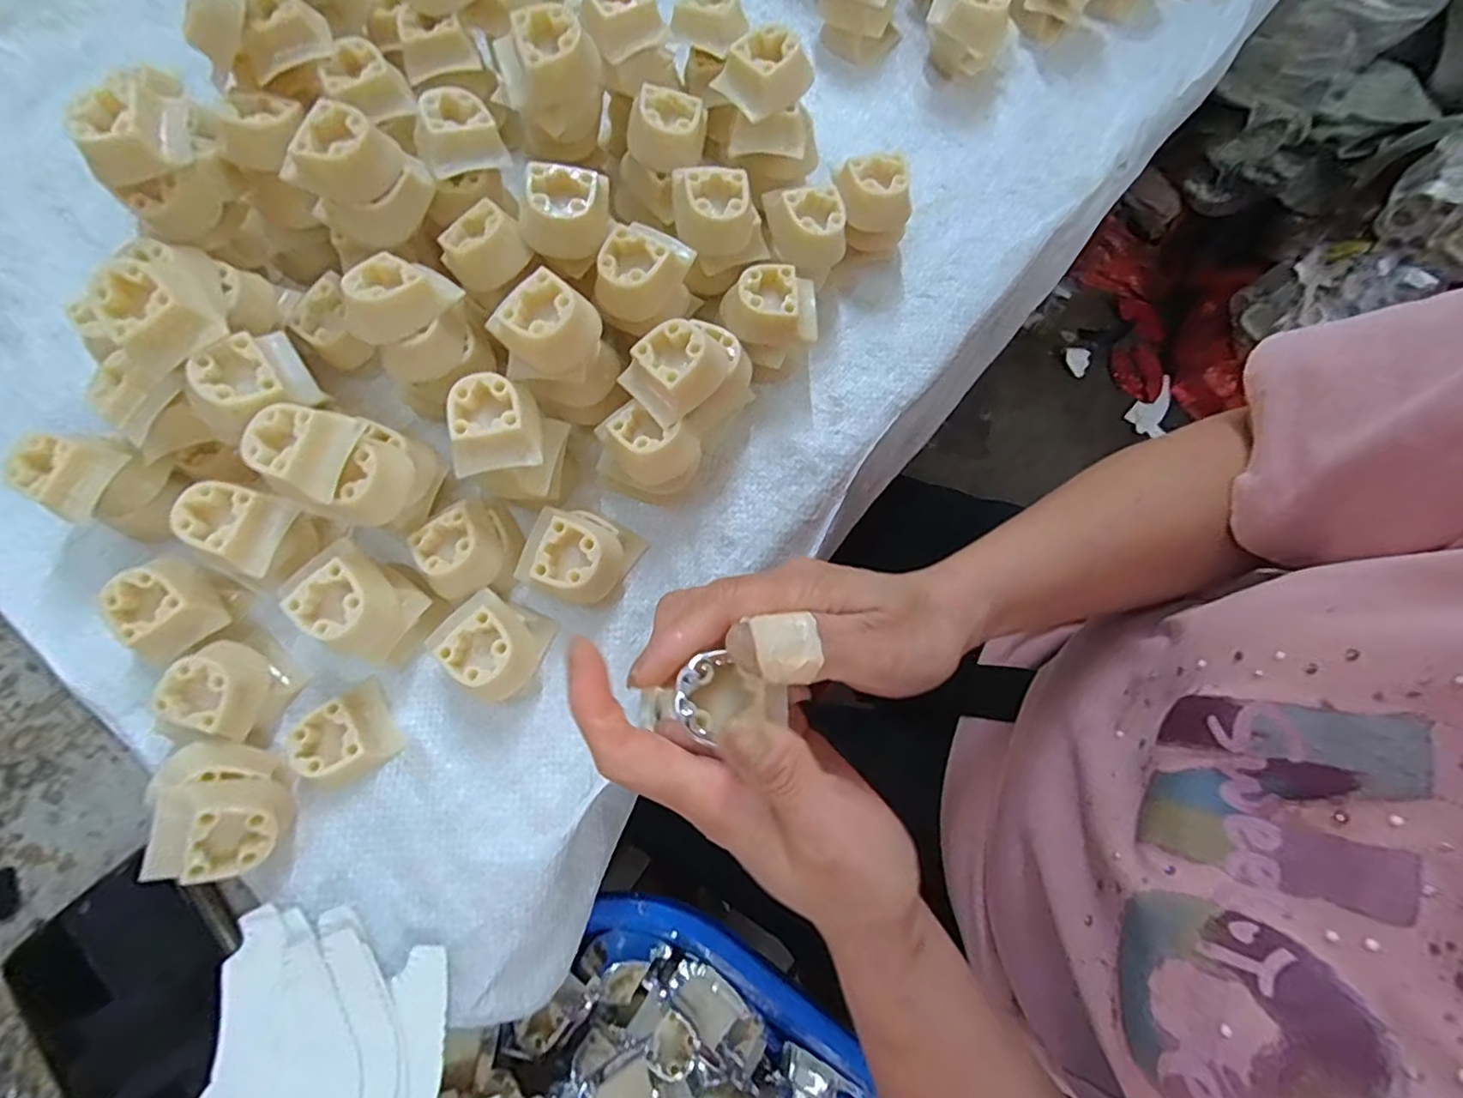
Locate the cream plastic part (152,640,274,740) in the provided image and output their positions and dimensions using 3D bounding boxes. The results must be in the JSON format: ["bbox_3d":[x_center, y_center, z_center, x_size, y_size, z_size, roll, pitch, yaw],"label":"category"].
[{"bbox_3d":[-0.228,0.063,0.281,0.032,0.032,0.035,27,77,6],"label":"cream plastic part"}]

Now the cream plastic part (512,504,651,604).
[{"bbox_3d":[-0.074,0.002,0.298,0.050,0.031,0.045,25,77,5],"label":"cream plastic part"}]

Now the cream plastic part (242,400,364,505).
[{"bbox_3d":[-0.179,-0.041,0.256,0.040,0.015,0.035,13,76,2],"label":"cream plastic part"}]

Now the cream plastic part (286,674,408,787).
[{"bbox_3d":[-0.176,0.086,0.284,0.039,0.015,0.038,-39,79,-9],"label":"cream plastic part"}]

